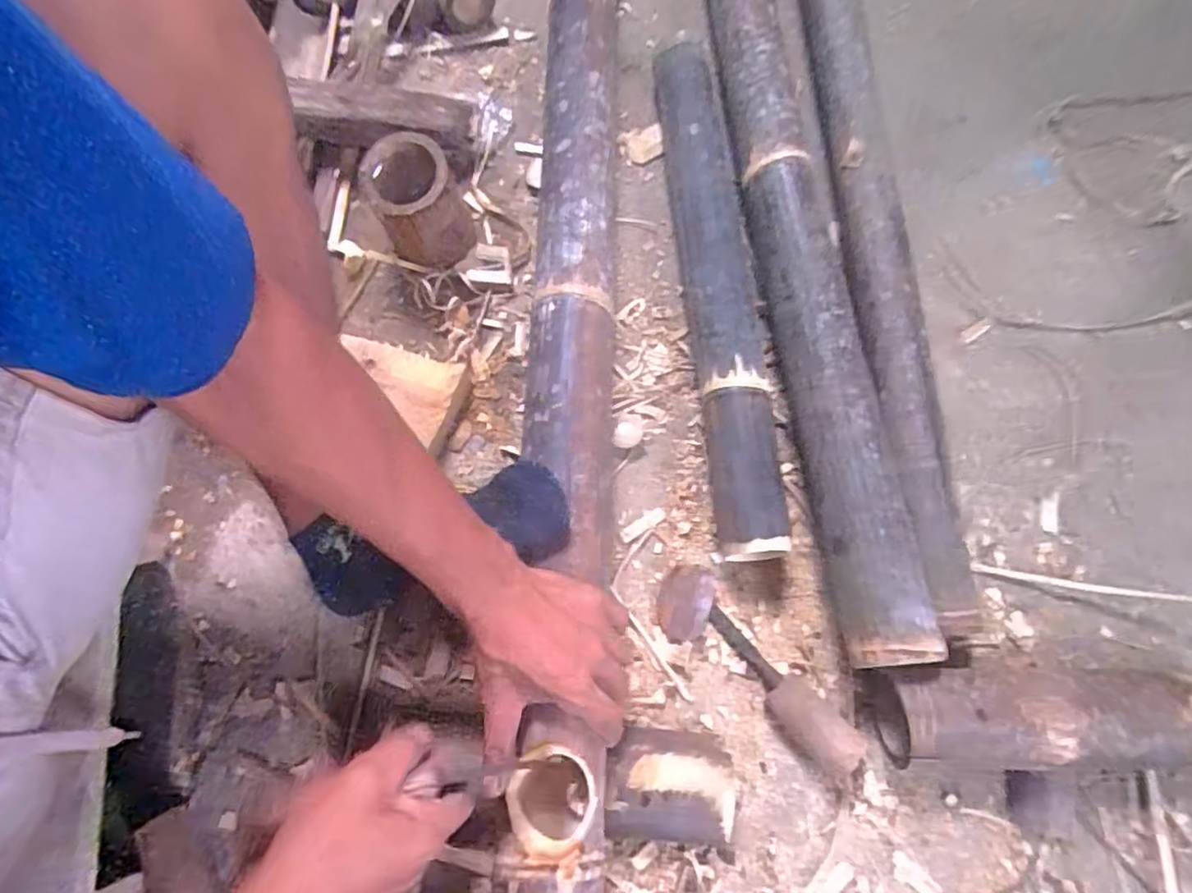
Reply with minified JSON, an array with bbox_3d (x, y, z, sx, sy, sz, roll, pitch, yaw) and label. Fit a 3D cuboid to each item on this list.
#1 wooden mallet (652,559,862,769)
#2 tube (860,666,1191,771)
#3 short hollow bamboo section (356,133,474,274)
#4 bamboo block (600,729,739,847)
[{"bbox_3d":[0.134,0.194,0.551,0.063,0.046,0.204,-38,75,-13],"label":"wooden mallet"},{"bbox_3d":[0.395,0.227,0.530,0.324,0.075,0.084,3,70,0],"label":"tube"},{"bbox_3d":[-0.184,-0.247,0.662,0.085,0.117,0.090,-33,74,-12],"label":"short hollow bamboo section"},{"bbox_3d":[0.060,0.278,0.515,0.097,0.055,0.085,4,70,1],"label":"bamboo block"}]

